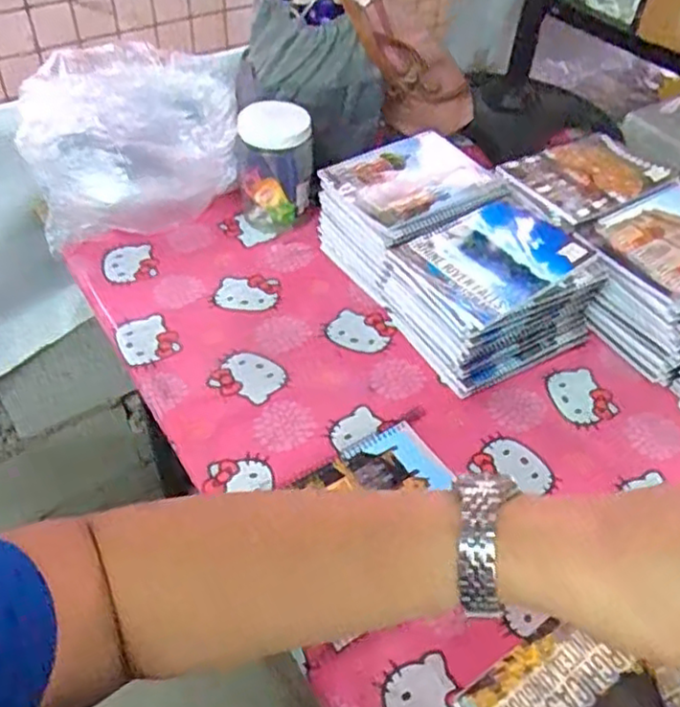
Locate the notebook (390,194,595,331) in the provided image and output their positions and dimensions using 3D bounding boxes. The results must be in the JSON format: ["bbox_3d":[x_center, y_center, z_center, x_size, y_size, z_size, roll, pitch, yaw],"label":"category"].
[{"bbox_3d":[0.181,-0.118,0.798,0.206,0.016,0.150,-29,55,-26],"label":"notebook"}]

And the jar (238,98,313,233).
[{"bbox_3d":[-0.089,-0.265,0.962,0.100,0.148,0.098,-3,47,-5],"label":"jar"}]

